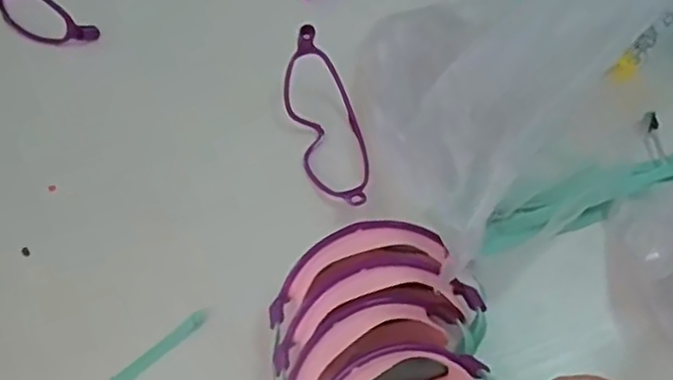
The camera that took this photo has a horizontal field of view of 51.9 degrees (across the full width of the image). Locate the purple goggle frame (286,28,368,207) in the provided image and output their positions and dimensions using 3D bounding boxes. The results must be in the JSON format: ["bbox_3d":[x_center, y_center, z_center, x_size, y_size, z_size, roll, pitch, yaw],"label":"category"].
[{"bbox_3d":[-0.008,-0.059,0.601,0.058,0.047,0.160,-15,80,-8],"label":"purple goggle frame"}]

